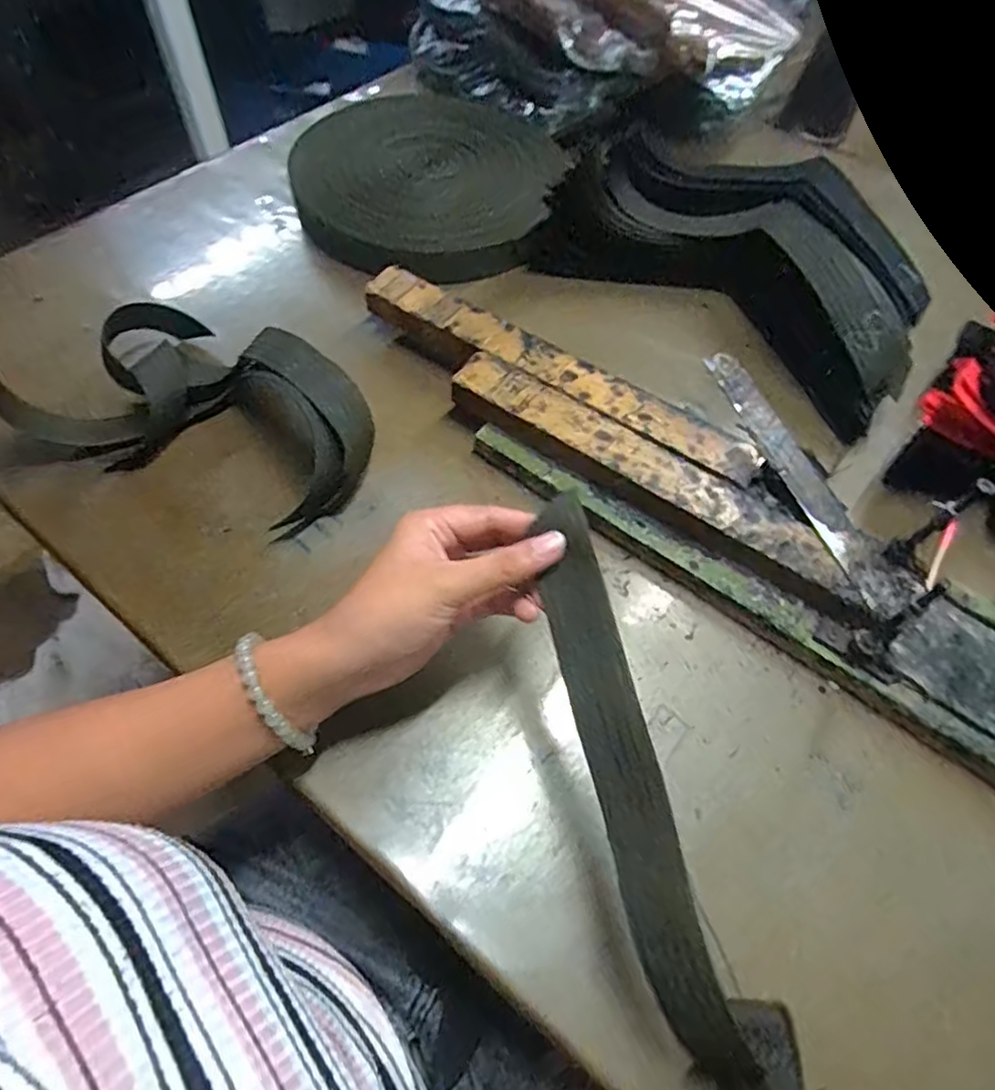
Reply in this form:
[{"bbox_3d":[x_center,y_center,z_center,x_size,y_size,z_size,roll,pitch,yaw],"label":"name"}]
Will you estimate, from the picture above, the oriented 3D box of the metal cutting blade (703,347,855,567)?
[{"bbox_3d":[0.193,-0.065,0.421,0.029,0.006,0.172,-15,65,-15],"label":"metal cutting blade"}]

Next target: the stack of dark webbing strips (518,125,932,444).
[{"bbox_3d":[0.238,-0.278,0.560,0.316,0.075,0.274,35,63,16],"label":"stack of dark webbing strips"}]

